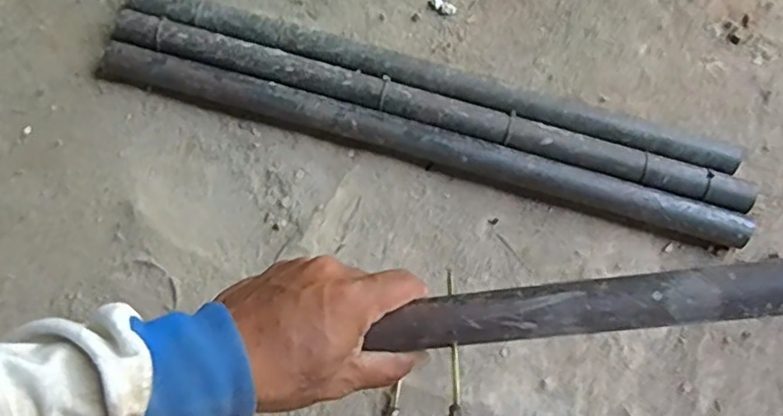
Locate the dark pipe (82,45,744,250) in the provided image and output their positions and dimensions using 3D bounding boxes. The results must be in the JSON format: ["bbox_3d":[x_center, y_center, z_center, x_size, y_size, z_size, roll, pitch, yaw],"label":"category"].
[{"bbox_3d":[0.021,-0.058,0.587,0.588,0.034,0.032,16,77,3],"label":"dark pipe"}]

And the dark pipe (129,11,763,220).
[{"bbox_3d":[0.030,-0.091,0.595,0.588,0.032,0.034,16,77,3],"label":"dark pipe"}]

